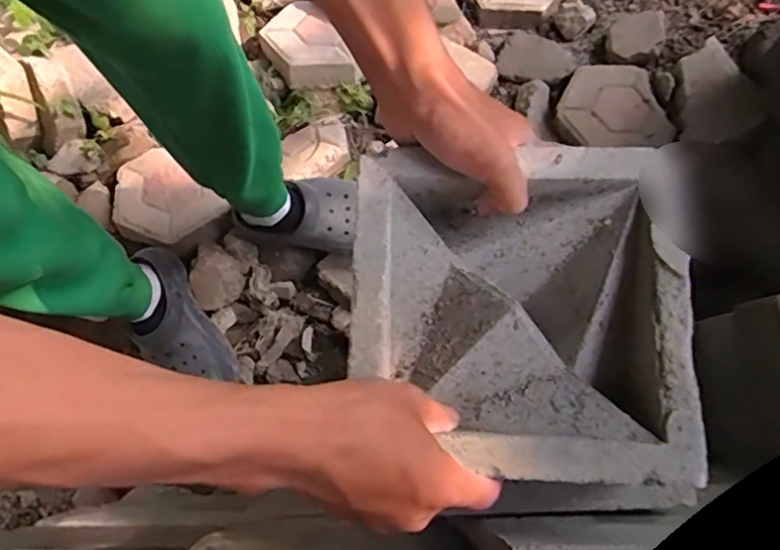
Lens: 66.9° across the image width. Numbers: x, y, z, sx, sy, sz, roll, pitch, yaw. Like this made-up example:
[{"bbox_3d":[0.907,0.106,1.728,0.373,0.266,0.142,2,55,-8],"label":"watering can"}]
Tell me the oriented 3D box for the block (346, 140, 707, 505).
[{"bbox_3d":[0.080,0.025,0.368,0.202,0.058,0.194,2,73,2],"label":"block"}]

